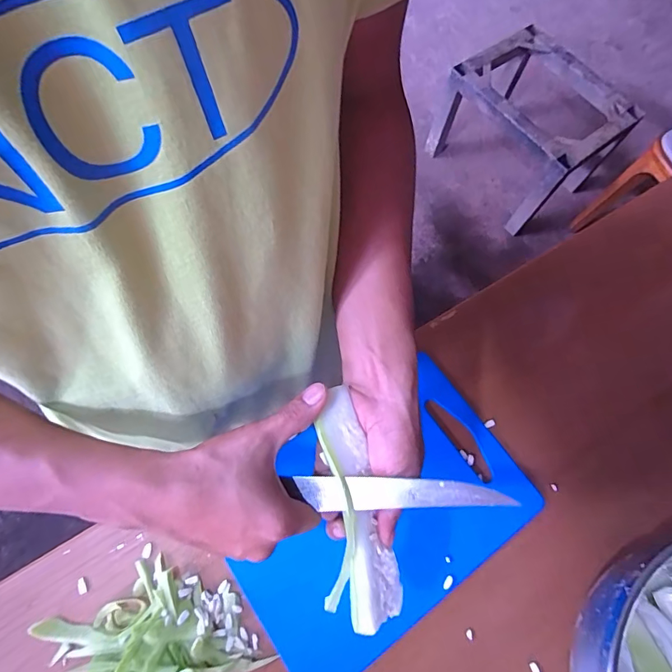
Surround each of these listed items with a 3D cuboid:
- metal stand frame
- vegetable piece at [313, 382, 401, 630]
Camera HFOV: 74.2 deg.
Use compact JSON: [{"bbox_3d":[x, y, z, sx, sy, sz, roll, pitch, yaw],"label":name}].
[{"bbox_3d":[0.673,-0.719,1.555,0.413,0.343,0.493,-34,75,-16],"label":"metal stand frame"},{"bbox_3d":[0.011,0.136,0.341,0.057,0.030,0.186,-11,95,-6],"label":"vegetable piece"}]

